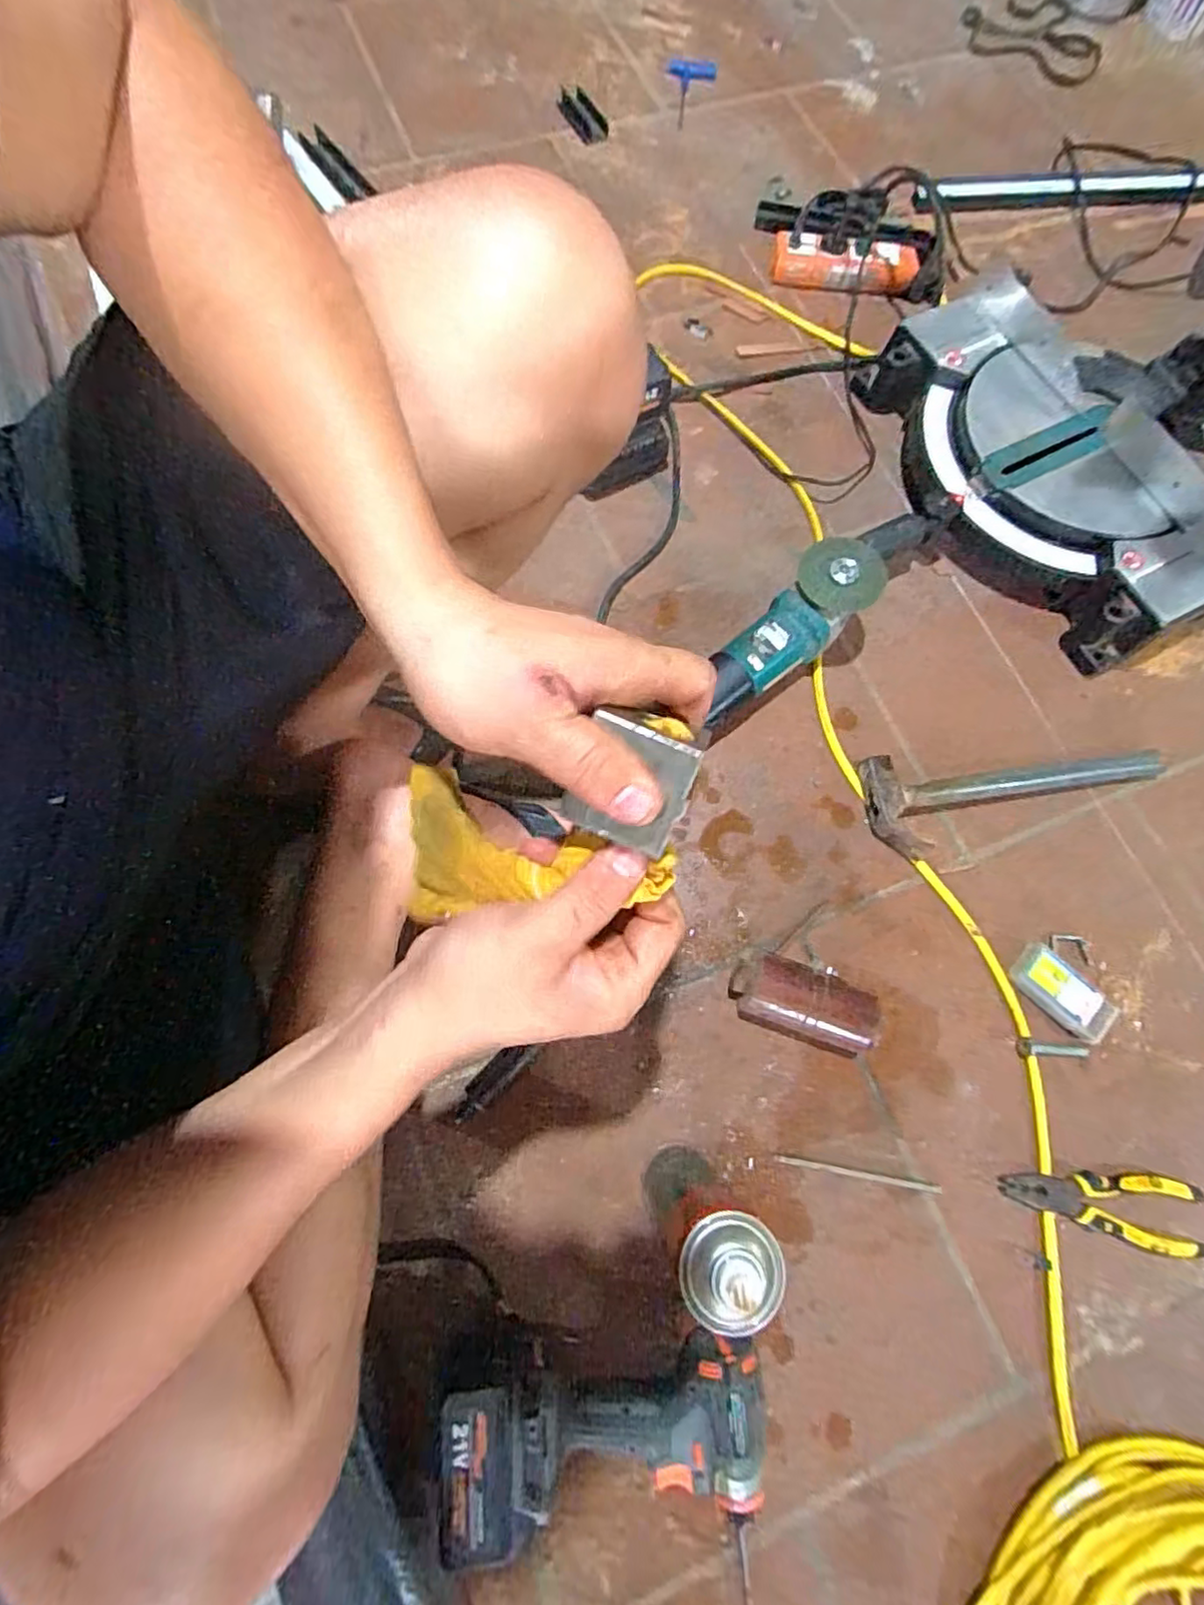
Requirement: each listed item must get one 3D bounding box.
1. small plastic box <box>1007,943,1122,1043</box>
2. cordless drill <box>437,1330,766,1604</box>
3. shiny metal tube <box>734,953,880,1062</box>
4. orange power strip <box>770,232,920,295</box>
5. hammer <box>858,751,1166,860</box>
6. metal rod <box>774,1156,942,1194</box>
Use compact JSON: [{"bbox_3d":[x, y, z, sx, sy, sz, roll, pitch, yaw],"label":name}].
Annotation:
[{"bbox_3d":[0.440,0.184,0.621,0.094,0.025,0.047,41,75,11],"label":"small plastic box"},{"bbox_3d":[0.006,0.488,0.466,0.229,0.081,0.170,-2,73,-3],"label":"cordless drill"},{"bbox_3d":[0.185,0.183,0.591,0.128,0.058,0.062,19,72,4],"label":"shiny metal tube"},{"bbox_3d":[0.334,-0.739,0.893,0.196,0.040,0.071,13,71,2],"label":"orange power strip"},{"bbox_3d":[0.441,-0.001,0.677,0.333,0.036,0.108,-1,71,-3],"label":"hammer"},{"bbox_3d":[0.228,0.332,0.578,0.147,0.004,0.007,10,71,1],"label":"metal rod"}]

